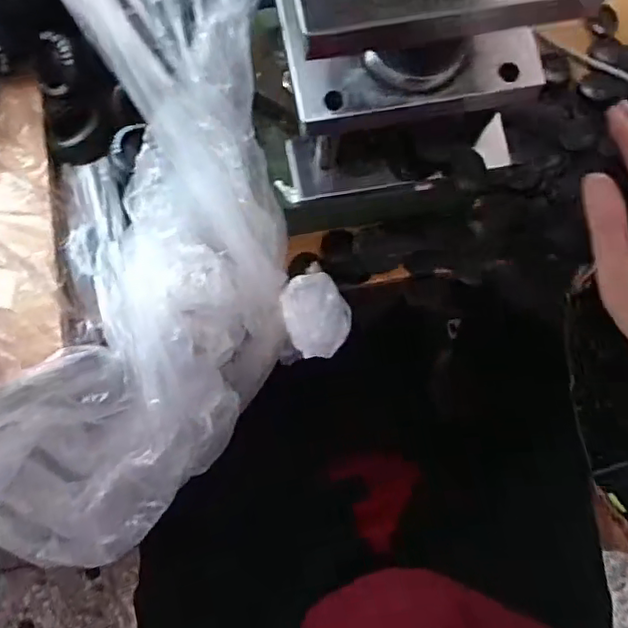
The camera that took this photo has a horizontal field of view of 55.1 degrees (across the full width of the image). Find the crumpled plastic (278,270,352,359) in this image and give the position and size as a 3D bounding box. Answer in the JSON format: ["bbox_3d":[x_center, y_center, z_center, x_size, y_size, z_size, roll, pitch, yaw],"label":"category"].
[{"bbox_3d":[0.004,0.002,0.403,0.046,0.066,0.052,-13,82,-4],"label":"crumpled plastic"}]

